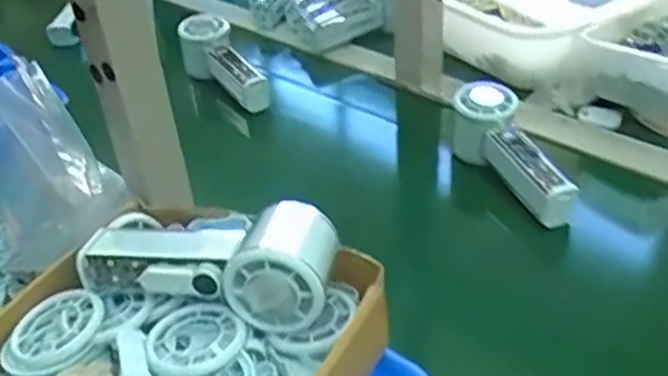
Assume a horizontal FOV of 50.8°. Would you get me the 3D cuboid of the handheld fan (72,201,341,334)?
[{"bbox_3d":[-0.075,0.039,0.427,0.150,0.046,0.070,3,37,11],"label":"handheld fan"}]

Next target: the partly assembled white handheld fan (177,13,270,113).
[{"bbox_3d":[-0.118,-0.137,0.802,0.050,0.071,0.147,-31,58,-31],"label":"partly assembled white handheld fan"}]

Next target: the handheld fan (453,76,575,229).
[{"bbox_3d":[0.158,-0.028,0.619,0.053,0.053,0.150,-21,56,-20],"label":"handheld fan"}]

